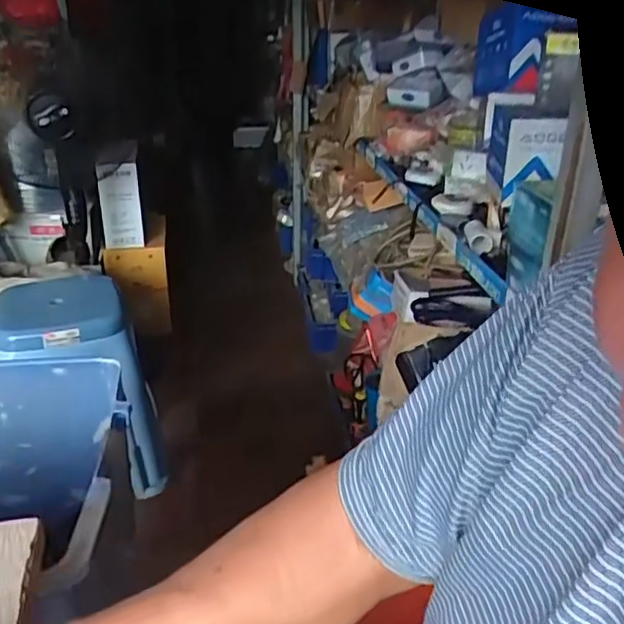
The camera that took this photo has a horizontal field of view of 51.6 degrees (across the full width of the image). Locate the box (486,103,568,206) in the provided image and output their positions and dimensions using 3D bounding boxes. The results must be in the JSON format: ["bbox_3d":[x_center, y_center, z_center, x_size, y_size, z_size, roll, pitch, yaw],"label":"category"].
[{"bbox_3d":[0.249,-0.194,0.767,0.058,0.089,0.116,2,26,1],"label":"box"}]

